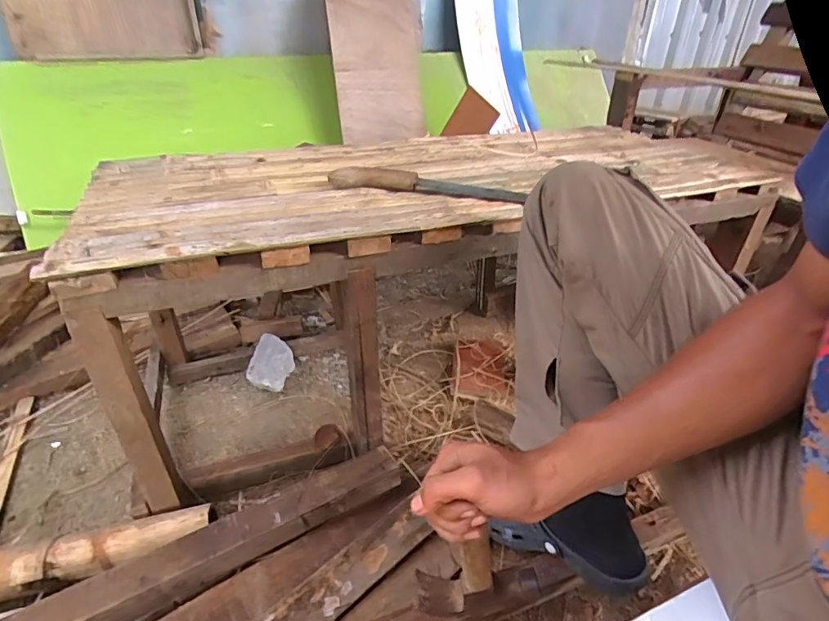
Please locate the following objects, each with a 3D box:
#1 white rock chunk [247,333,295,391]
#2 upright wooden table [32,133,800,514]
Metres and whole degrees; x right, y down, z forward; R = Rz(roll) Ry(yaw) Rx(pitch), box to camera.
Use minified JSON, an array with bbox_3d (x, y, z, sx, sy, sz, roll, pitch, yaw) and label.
[{"bbox_3d":[-0.294,0.114,0.991,0.071,0.092,0.086,8,33,9],"label":"white rock chunk"},{"bbox_3d":[0.090,-0.071,0.945,1.178,0.420,0.426,-11,34,-19],"label":"upright wooden table"}]

